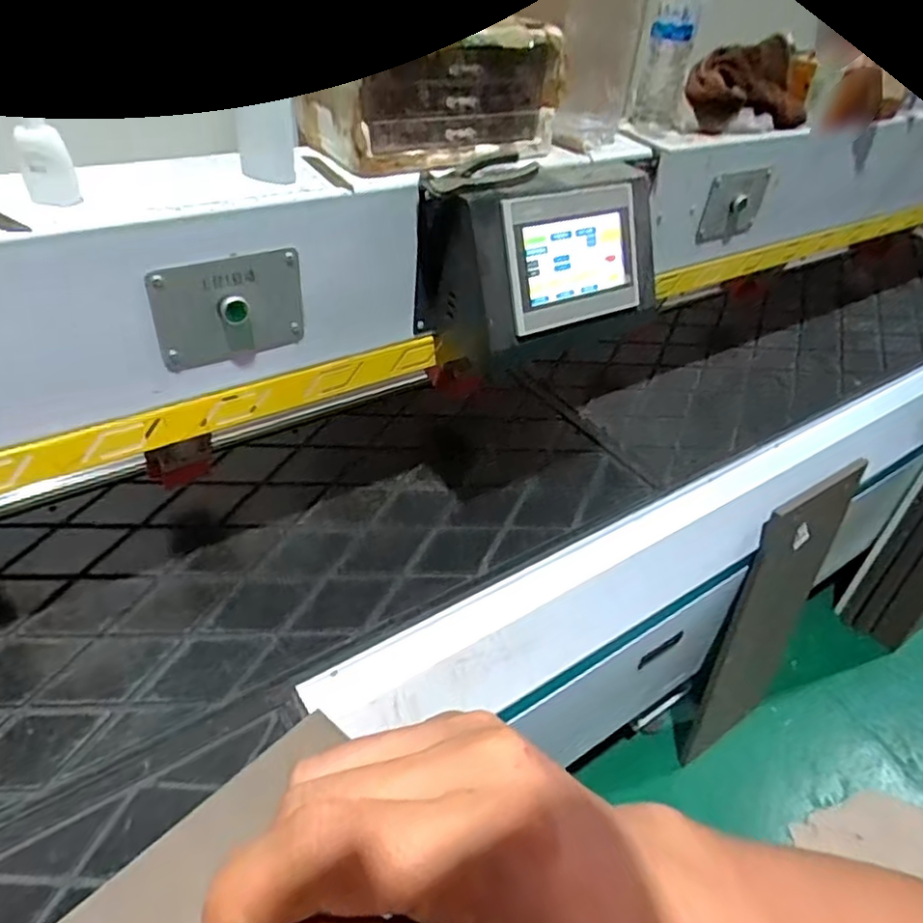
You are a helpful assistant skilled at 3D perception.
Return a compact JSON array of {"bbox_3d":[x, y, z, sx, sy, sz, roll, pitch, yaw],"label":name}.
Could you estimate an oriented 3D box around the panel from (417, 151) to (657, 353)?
[{"bbox_3d":[0.121,-0.256,0.824,0.340,0.180,0.140,-18,46,-27],"label":"panel"}]

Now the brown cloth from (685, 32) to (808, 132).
[{"bbox_3d":[0.424,-0.565,0.998,0.216,0.099,0.095,-18,46,-26],"label":"brown cloth"}]

